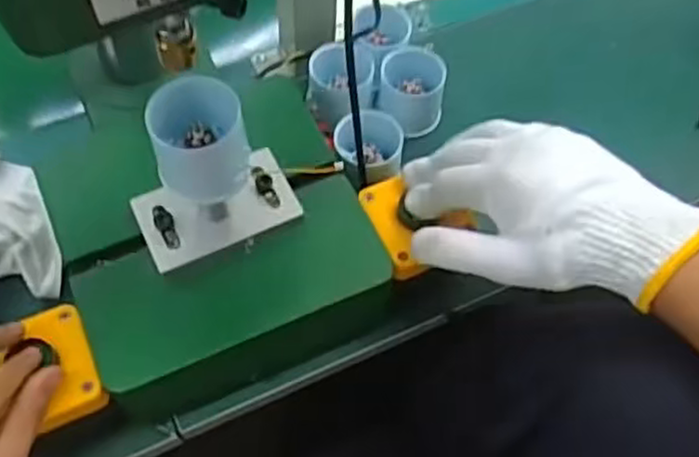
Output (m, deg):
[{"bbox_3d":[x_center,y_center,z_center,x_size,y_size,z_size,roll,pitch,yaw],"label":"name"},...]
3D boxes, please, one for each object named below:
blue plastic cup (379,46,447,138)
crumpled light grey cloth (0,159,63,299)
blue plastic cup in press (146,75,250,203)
[{"bbox_3d":[0.050,-0.108,0.591,0.050,0.053,0.052,1,59,-1],"label":"blue plastic cup"},{"bbox_3d":[-0.258,-0.010,0.541,0.062,0.023,0.146,-21,62,-14],"label":"crumpled light grey cloth"},{"bbox_3d":[-0.084,-0.048,0.411,0.053,0.047,0.054,-8,60,-6],"label":"blue plastic cup in press"}]

